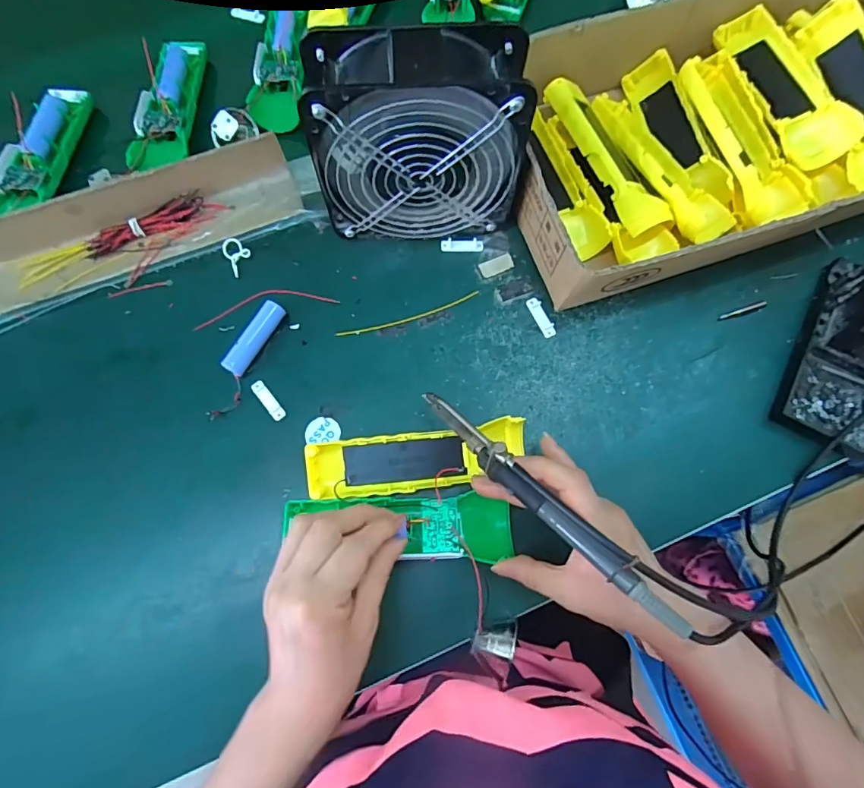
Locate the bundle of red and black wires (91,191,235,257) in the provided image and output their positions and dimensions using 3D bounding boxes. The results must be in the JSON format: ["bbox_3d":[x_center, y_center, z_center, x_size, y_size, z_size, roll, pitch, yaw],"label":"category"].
[{"bbox_3d":[-0.242,-0.150,0.412,0.116,0.016,0.022,-23,74,-8],"label":"bundle of red and black wires"}]

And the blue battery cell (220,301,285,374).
[{"bbox_3d":[-0.144,-0.045,0.384,0.017,0.016,0.066,30,75,8],"label":"blue battery cell"}]

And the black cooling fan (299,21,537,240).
[{"bbox_3d":[-0.009,-0.186,0.360,0.151,0.148,0.067,-4,74,-1],"label":"black cooling fan"}]

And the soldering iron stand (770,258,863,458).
[{"bbox_3d":[0.339,-0.036,0.356,0.079,0.069,0.155,30,76,8],"label":"soldering iron stand"}]

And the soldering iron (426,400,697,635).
[{"bbox_3d":[0.062,0.063,0.286,0.014,0.021,0.195,-43,62,-9],"label":"soldering iron"}]

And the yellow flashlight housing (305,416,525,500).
[{"bbox_3d":[-0.011,0.050,0.354,0.163,0.021,0.043,-9,77,-2],"label":"yellow flashlight housing"}]

